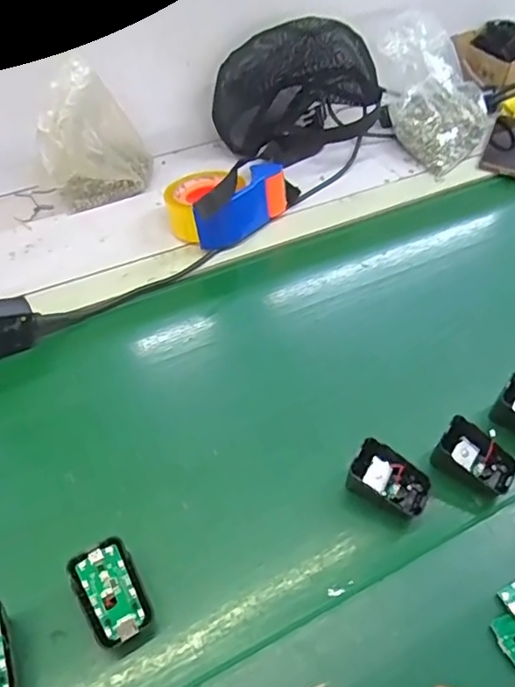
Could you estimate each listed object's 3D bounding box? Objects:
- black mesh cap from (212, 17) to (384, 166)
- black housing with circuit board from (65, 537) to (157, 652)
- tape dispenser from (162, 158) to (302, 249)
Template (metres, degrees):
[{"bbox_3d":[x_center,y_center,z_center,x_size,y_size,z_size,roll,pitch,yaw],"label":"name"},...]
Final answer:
[{"bbox_3d":[0.058,-0.381,0.820,0.243,0.175,0.124,-14,48,-14],"label":"black mesh cap"},{"bbox_3d":[-0.106,0.184,0.399,0.044,0.011,0.073,-22,70,-22],"label":"black housing with circuit board"},{"bbox_3d":[-0.036,-0.194,0.713,0.165,0.070,0.112,-32,55,-28],"label":"tape dispenser"}]

